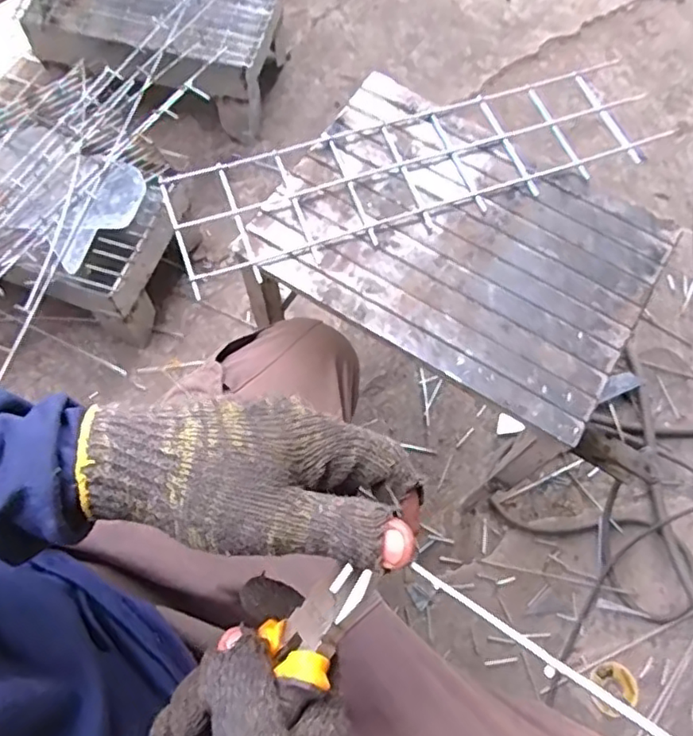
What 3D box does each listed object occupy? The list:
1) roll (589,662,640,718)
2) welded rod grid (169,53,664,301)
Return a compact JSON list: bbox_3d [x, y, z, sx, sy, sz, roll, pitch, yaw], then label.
[{"bbox_3d":[0.349,0.419,0.802,0.060,0.026,0.061,1,69,-2],"label":"roll"},{"bbox_3d":[0.070,-0.195,0.595,0.481,0.019,0.125,-18,70,-9],"label":"welded rod grid"}]

